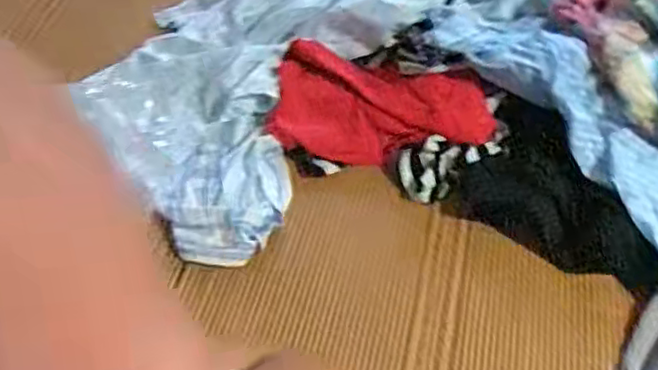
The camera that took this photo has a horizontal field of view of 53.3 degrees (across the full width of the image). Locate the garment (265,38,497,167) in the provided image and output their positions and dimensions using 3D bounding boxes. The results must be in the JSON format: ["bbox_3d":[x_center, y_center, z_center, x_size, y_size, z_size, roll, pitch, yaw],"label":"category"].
[{"bbox_3d":[0.061,-0.092,0.835,0.277,0.068,0.139,15,54,15],"label":"garment"}]

